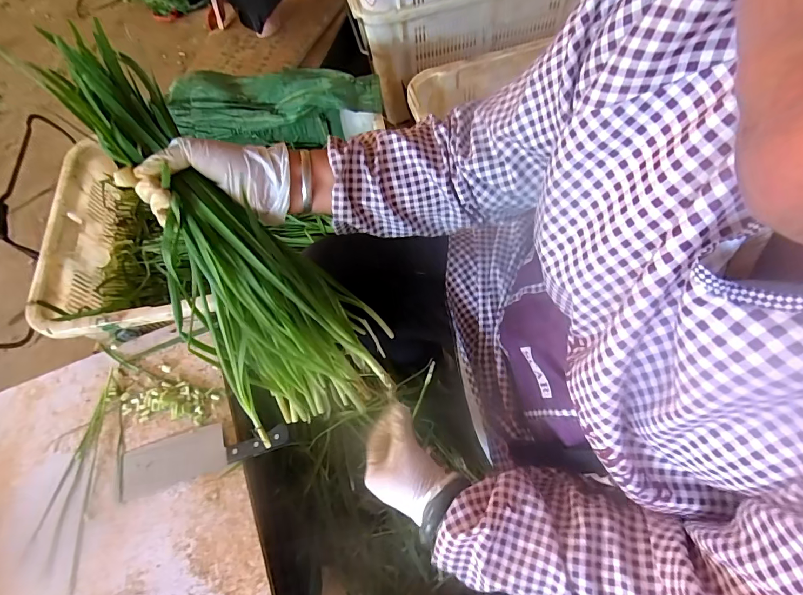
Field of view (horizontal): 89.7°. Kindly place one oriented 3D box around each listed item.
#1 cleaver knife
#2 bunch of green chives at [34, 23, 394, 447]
[{"bbox_3d":[-0.292,0.223,0.597,0.246,0.019,0.069,-18,64,-3],"label":"cleaver knife"},{"bbox_3d":[-0.171,-0.046,0.404,0.168,0.089,0.412,-36,106,-12],"label":"bunch of green chives"}]

